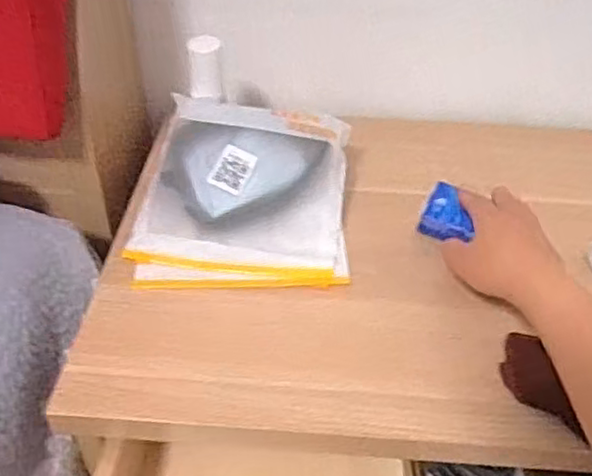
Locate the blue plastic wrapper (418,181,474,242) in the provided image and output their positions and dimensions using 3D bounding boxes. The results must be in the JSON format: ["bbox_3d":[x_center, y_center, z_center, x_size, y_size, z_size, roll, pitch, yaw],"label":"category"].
[{"bbox_3d":[0.126,-0.023,0.586,0.038,0.022,0.060,-1,42,-3],"label":"blue plastic wrapper"}]

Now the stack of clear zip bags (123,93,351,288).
[{"bbox_3d":[-0.045,-0.040,0.590,0.179,0.020,0.176,4,74,-5],"label":"stack of clear zip bags"}]

